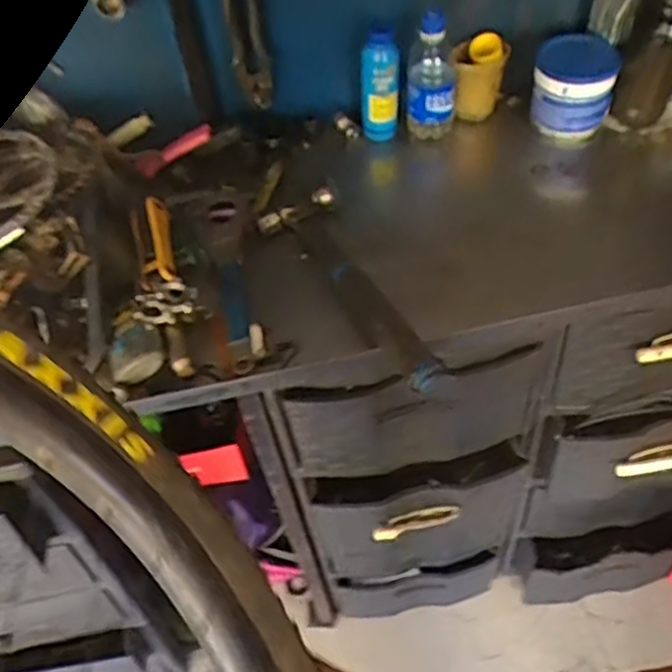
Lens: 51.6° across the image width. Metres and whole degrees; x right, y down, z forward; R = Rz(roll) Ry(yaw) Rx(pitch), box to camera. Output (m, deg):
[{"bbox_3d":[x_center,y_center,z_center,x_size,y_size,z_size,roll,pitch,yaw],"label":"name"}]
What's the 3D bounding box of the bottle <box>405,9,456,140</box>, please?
[{"bbox_3d":[0.128,-0.351,0.936,0.068,0.169,0.055,3,52,9],"label":"bottle"}]

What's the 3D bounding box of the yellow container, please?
[{"bbox_3d":[0.204,-0.370,0.989,0.075,0.111,0.078,3,52,9],"label":"yellow container"}]

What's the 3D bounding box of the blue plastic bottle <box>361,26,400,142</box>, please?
[{"bbox_3d":[0.060,-0.337,0.940,0.051,0.152,0.049,-5,51,3],"label":"blue plastic bottle"}]

